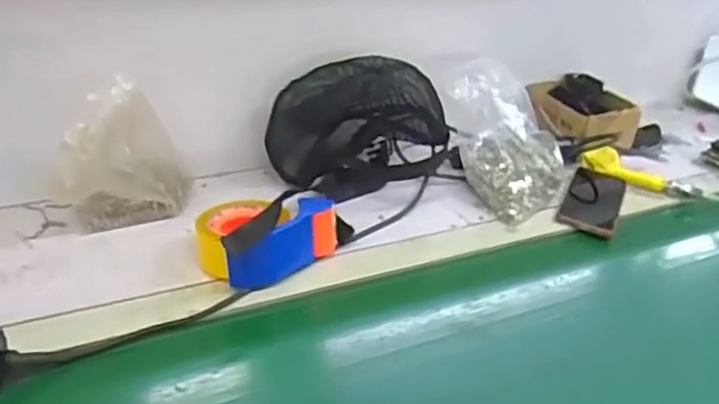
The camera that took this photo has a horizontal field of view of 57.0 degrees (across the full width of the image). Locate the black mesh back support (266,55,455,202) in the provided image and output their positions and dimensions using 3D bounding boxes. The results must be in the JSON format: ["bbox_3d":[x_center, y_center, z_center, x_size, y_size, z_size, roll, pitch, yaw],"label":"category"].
[{"bbox_3d":[0.002,-0.109,0.917,0.250,0.170,0.123,-3,32,-17],"label":"black mesh back support"}]

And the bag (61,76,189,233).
[{"bbox_3d":[-0.272,-0.049,0.778,0.143,0.159,0.070,-6,33,-21],"label":"bag"}]

